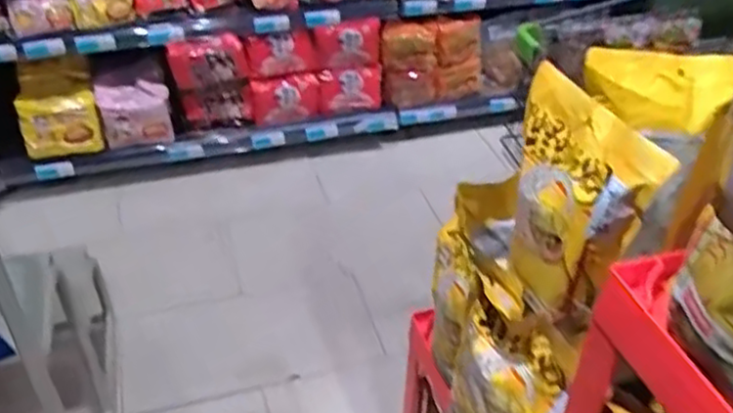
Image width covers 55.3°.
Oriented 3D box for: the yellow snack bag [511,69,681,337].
[{"bbox_3d":[0.199,-0.004,0.701,0.067,0.210,0.181,-7,40,-11],"label":"yellow snack bag"}]

